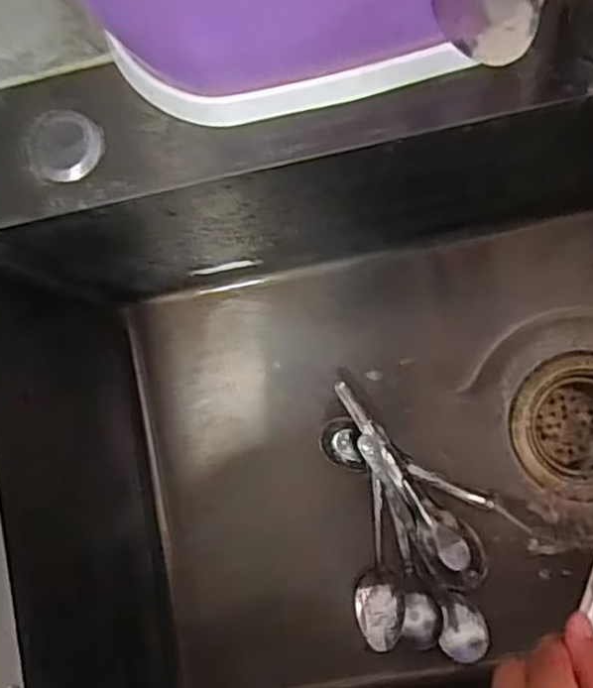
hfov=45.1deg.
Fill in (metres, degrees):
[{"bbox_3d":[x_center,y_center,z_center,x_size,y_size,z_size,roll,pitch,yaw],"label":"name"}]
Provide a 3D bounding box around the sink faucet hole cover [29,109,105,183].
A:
[{"bbox_3d":[-0.124,-0.105,0.379,0.038,0.004,0.037,22,89,8],"label":"sink faucet hole cover"}]

